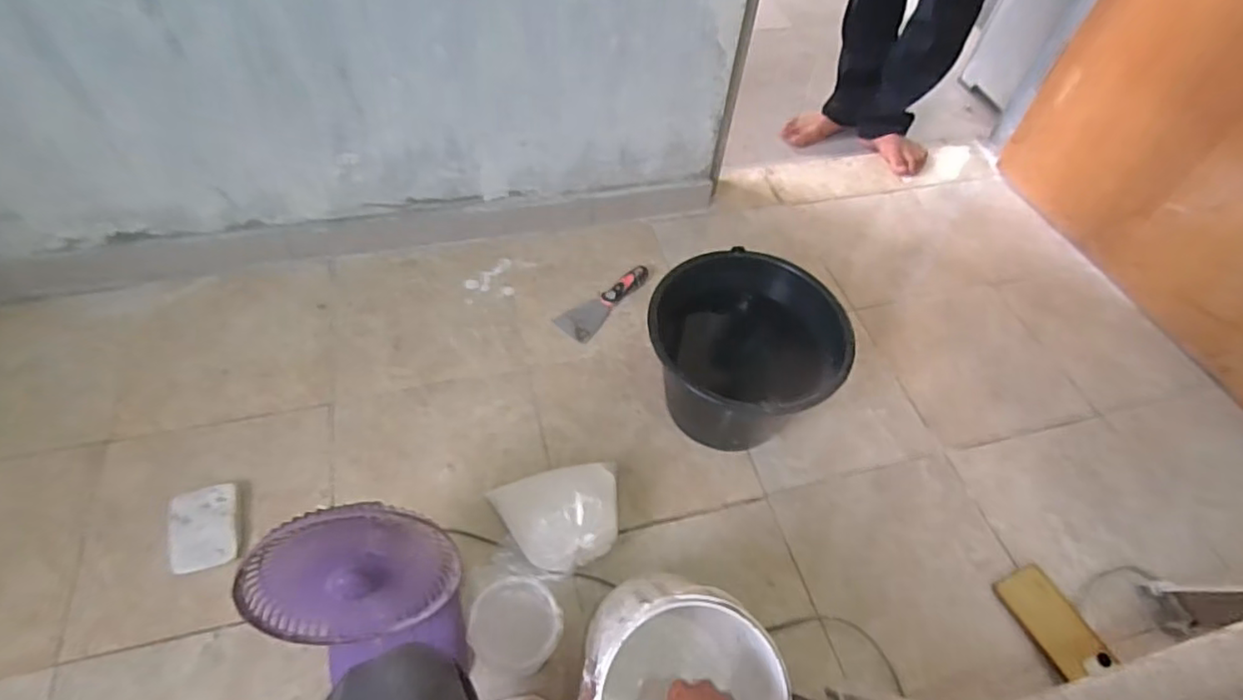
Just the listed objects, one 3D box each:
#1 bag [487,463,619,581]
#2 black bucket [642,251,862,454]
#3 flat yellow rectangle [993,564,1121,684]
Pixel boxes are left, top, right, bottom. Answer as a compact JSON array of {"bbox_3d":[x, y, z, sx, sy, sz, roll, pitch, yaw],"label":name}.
[{"bbox_3d":[-0.085,0.222,0.844,0.176,0.103,0.152,-5,54,-8],"label":"bag"},{"bbox_3d":[0.171,0.011,0.945,0.247,0.208,0.256,2,54,-3],"label":"black bucket"},{"bbox_3d":[0.575,0.362,0.841,0.084,0.022,0.140,-17,44,-9],"label":"flat yellow rectangle"}]

